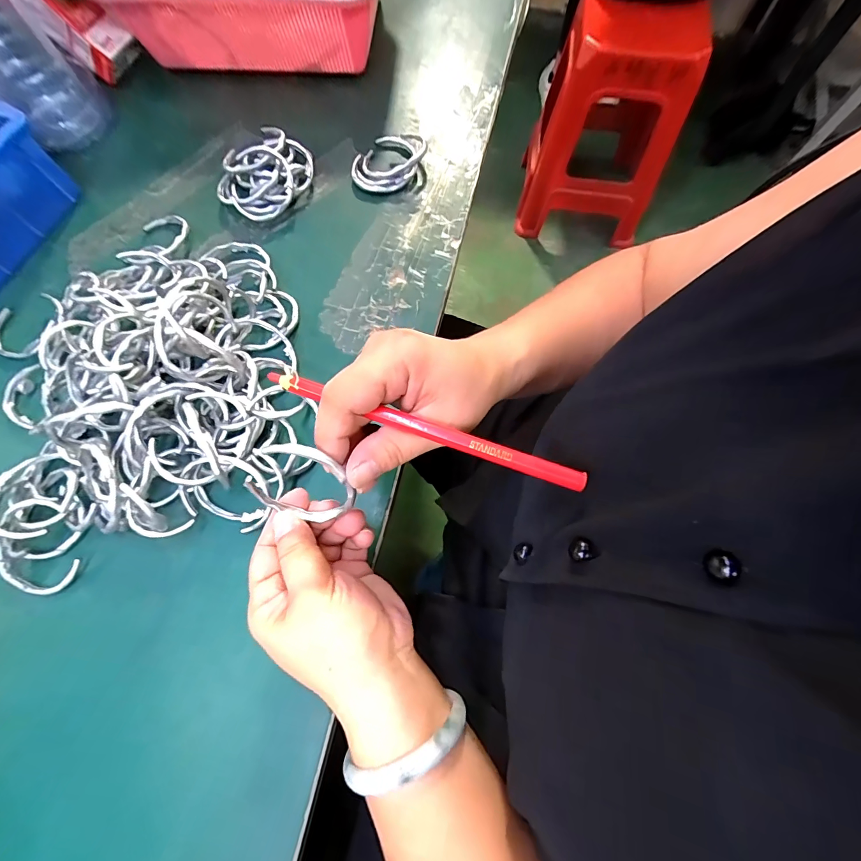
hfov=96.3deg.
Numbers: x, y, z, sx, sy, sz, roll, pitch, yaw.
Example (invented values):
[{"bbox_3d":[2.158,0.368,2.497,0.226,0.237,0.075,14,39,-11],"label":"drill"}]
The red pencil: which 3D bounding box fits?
[{"bbox_3d":[-0.005,-0.002,0.189,0.160,0.006,0.010,19,73,8],"label":"red pencil"}]

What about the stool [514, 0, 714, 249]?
[{"bbox_3d":[0.510,-0.919,1.154,0.385,0.503,0.381,8,72,4],"label":"stool"}]

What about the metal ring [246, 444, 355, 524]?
[{"bbox_3d":[-0.067,0.029,0.204,0.055,0.065,0.006,25,48,-15],"label":"metal ring"}]

